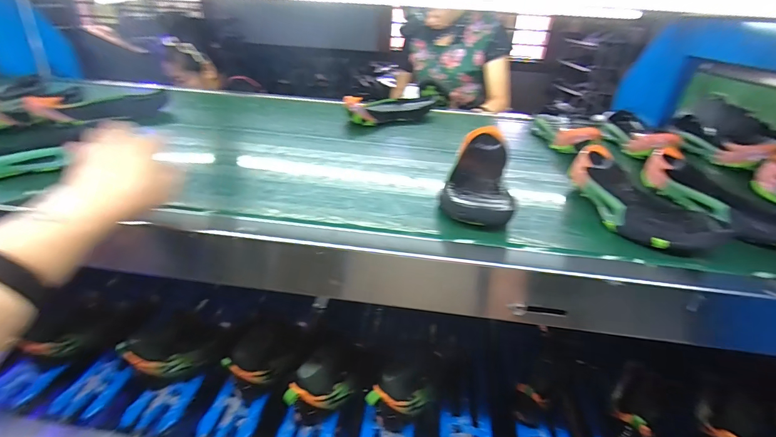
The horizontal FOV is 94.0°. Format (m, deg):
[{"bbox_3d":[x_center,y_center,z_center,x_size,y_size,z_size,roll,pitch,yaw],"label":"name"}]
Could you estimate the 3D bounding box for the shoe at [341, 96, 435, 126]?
[{"bbox_3d":[0.002,-0.269,0.890,0.243,0.064,0.102,-16,35,-31],"label":"shoe"}]

